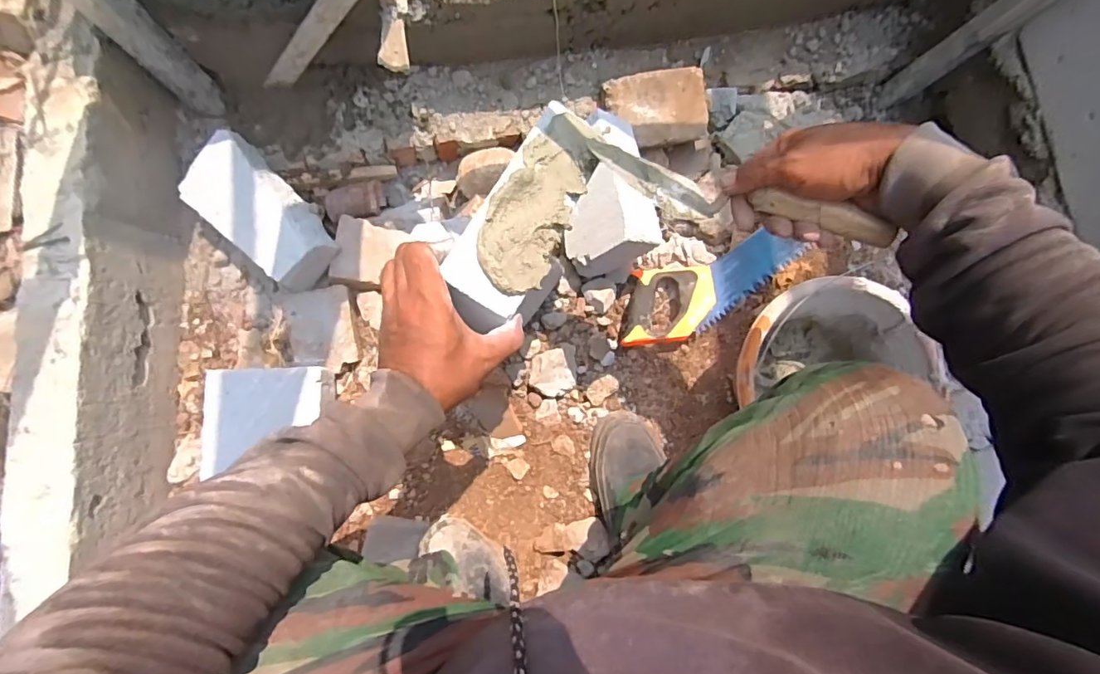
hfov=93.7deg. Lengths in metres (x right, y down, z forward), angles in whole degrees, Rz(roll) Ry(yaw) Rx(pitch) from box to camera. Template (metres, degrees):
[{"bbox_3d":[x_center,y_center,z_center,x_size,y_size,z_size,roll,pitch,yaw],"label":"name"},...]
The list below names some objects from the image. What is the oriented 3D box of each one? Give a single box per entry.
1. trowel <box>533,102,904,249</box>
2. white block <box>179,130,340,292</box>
[{"bbox_3d":[0.136,-0.146,0.487,0.332,0.059,0.056,26,84,21],"label":"trowel"},{"bbox_3d":[-0.394,-0.171,0.709,0.206,0.061,0.114,42,84,-2],"label":"white block"}]

